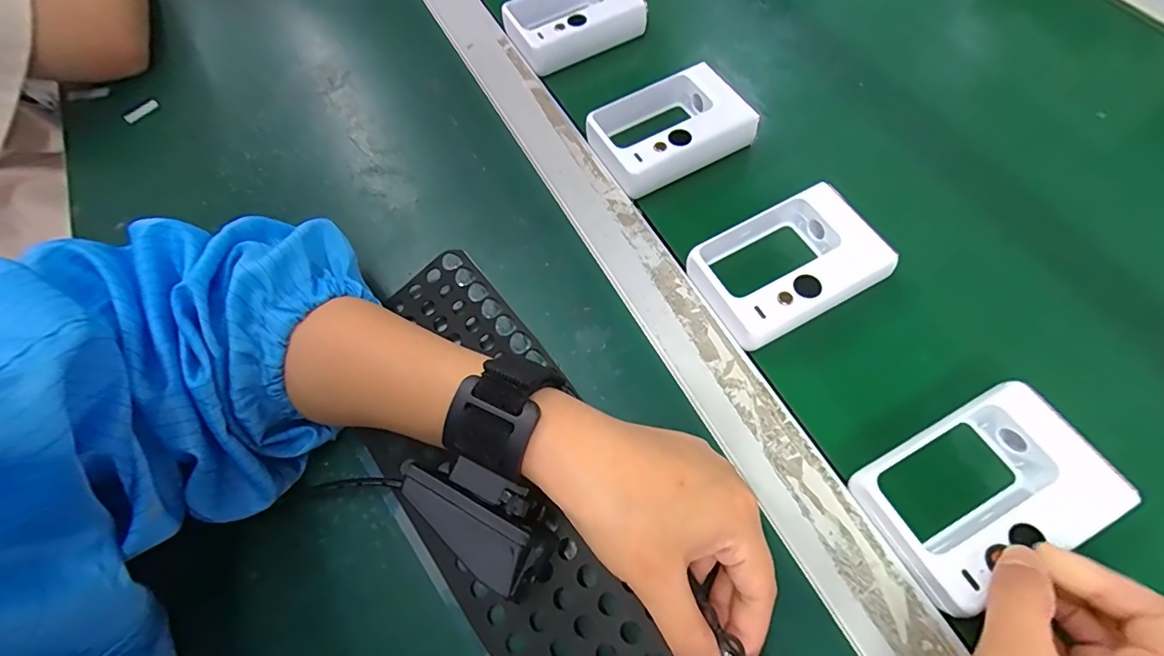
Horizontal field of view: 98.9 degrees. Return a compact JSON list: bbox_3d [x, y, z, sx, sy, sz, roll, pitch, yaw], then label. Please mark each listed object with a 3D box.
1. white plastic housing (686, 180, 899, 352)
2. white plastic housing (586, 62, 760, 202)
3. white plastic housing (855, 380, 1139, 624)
[{"bbox_3d":[0.113,-0.034,0.280,0.097,0.025,0.067,-28,67,-10],"label":"white plastic housing"},{"bbox_3d":[0.054,-0.131,0.327,0.096,0.029,0.065,-25,67,-9],"label":"white plastic housing"},{"bbox_3d":[0.181,0.075,0.227,0.094,0.029,0.064,-28,67,-10],"label":"white plastic housing"}]

